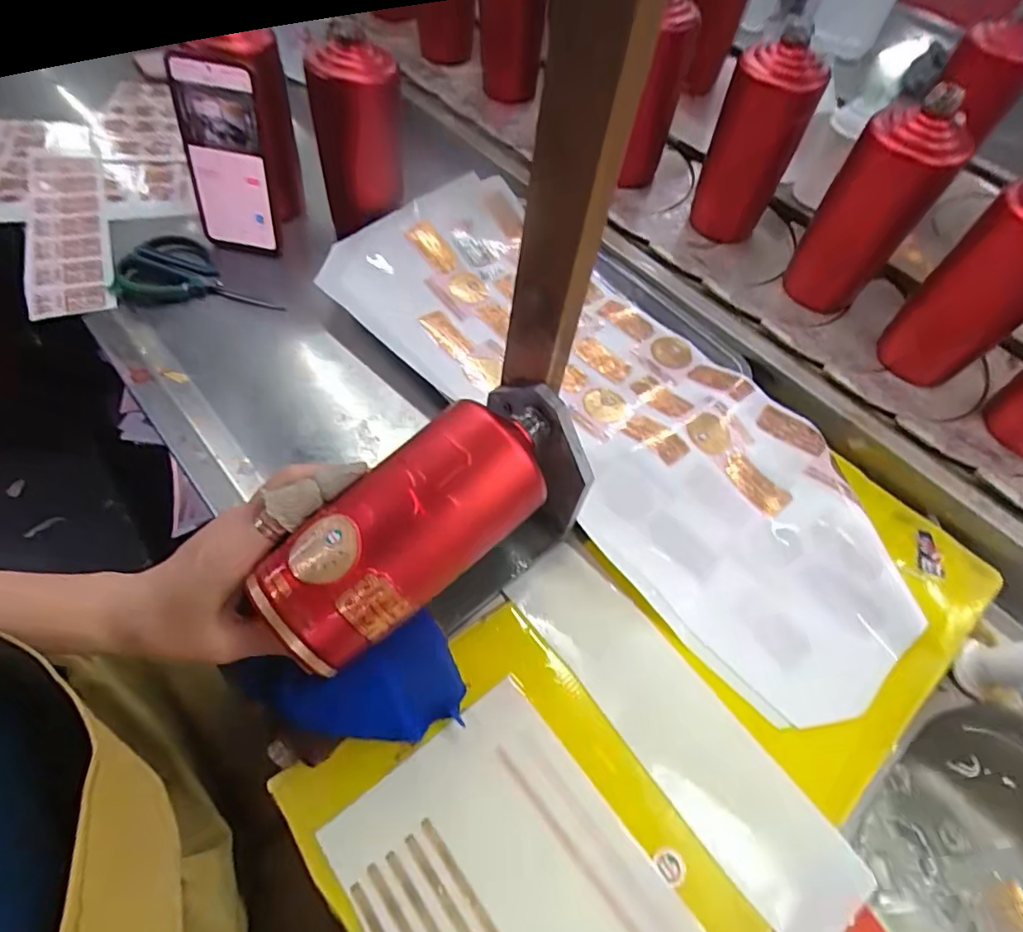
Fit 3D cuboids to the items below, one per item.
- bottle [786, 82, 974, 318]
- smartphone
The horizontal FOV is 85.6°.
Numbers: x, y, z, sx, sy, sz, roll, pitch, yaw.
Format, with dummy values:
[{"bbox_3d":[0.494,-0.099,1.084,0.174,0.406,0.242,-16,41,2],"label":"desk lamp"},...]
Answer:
[{"bbox_3d":[0.333,-0.232,0.523,0.080,0.180,0.083,39,64,18],"label":"bottle"},{"bbox_3d":[-0.271,-0.287,0.526,0.082,0.160,0.014,12,41,2],"label":"smartphone"}]

